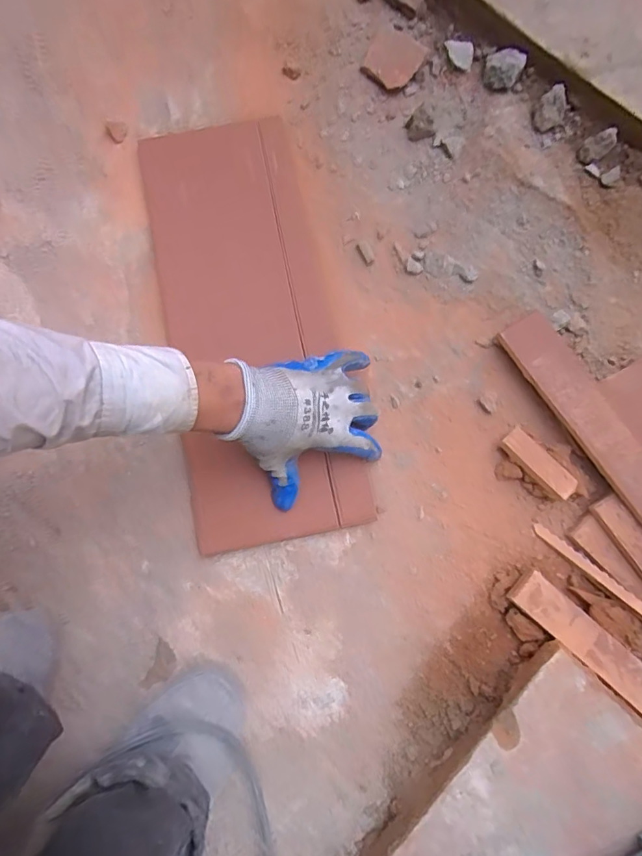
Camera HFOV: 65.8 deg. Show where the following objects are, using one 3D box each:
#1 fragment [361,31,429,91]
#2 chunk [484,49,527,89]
[{"bbox_3d":[0.093,-0.468,0.629,0.067,0.012,0.082,25,79,5],"label":"fragment"},{"bbox_3d":[0.222,-0.438,0.607,0.044,0.023,0.041,0,78,0],"label":"chunk"}]

